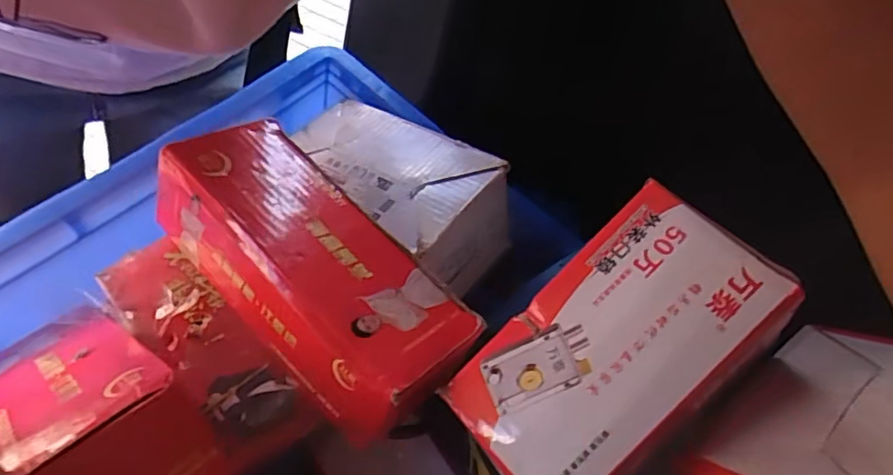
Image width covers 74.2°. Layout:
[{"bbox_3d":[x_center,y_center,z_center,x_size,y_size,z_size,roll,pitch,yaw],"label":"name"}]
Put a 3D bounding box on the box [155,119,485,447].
[{"bbox_3d":[-0.066,0.016,0.288,0.161,0.048,0.074,43,49,17],"label":"box"}]

